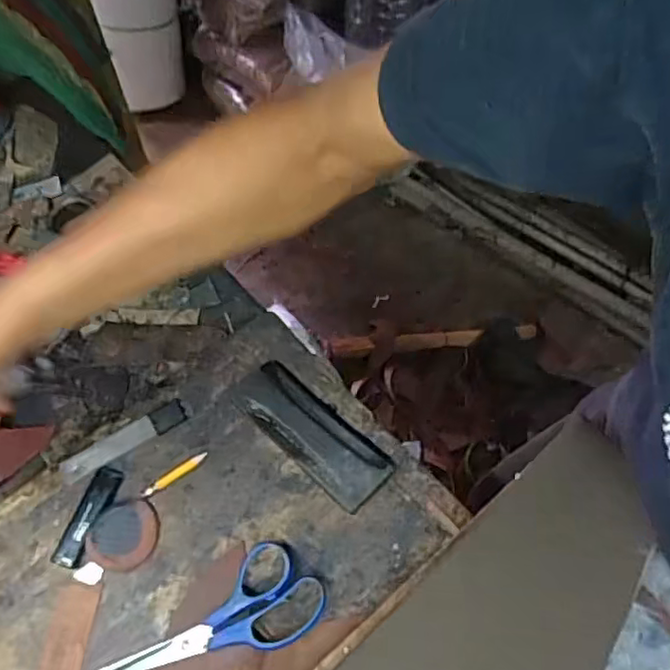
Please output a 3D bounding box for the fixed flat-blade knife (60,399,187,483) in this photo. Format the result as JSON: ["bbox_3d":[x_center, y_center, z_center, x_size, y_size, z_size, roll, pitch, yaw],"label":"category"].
[{"bbox_3d":[-0.184,0.091,0.556,0.113,0.011,0.024,-27,63,-13],"label":"fixed flat-blade knife"}]

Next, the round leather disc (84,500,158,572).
[{"bbox_3d":[-0.170,0.160,0.515,0.049,0.009,0.055,25,71,-15],"label":"round leather disc"}]

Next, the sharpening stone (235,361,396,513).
[{"bbox_3d":[-0.020,0.082,0.555,0.151,0.017,0.060,39,69,21],"label":"sharpening stone"}]

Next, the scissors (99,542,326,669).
[{"bbox_3d":[-0.091,0.229,0.478,0.172,0.014,0.071,-36,63,-10],"label":"scissors"}]

